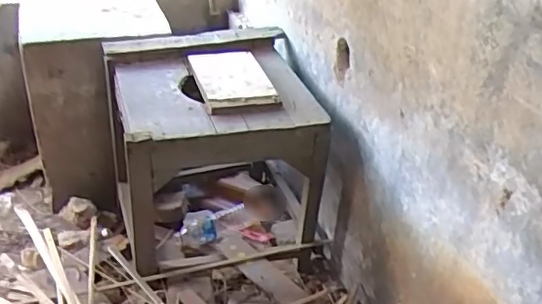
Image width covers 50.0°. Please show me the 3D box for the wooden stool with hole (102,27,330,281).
[{"bbox_3d":[-0.138,-0.006,1.369,0.440,0.420,0.445,-7,32,-13],"label":"wooden stool with hole"}]

